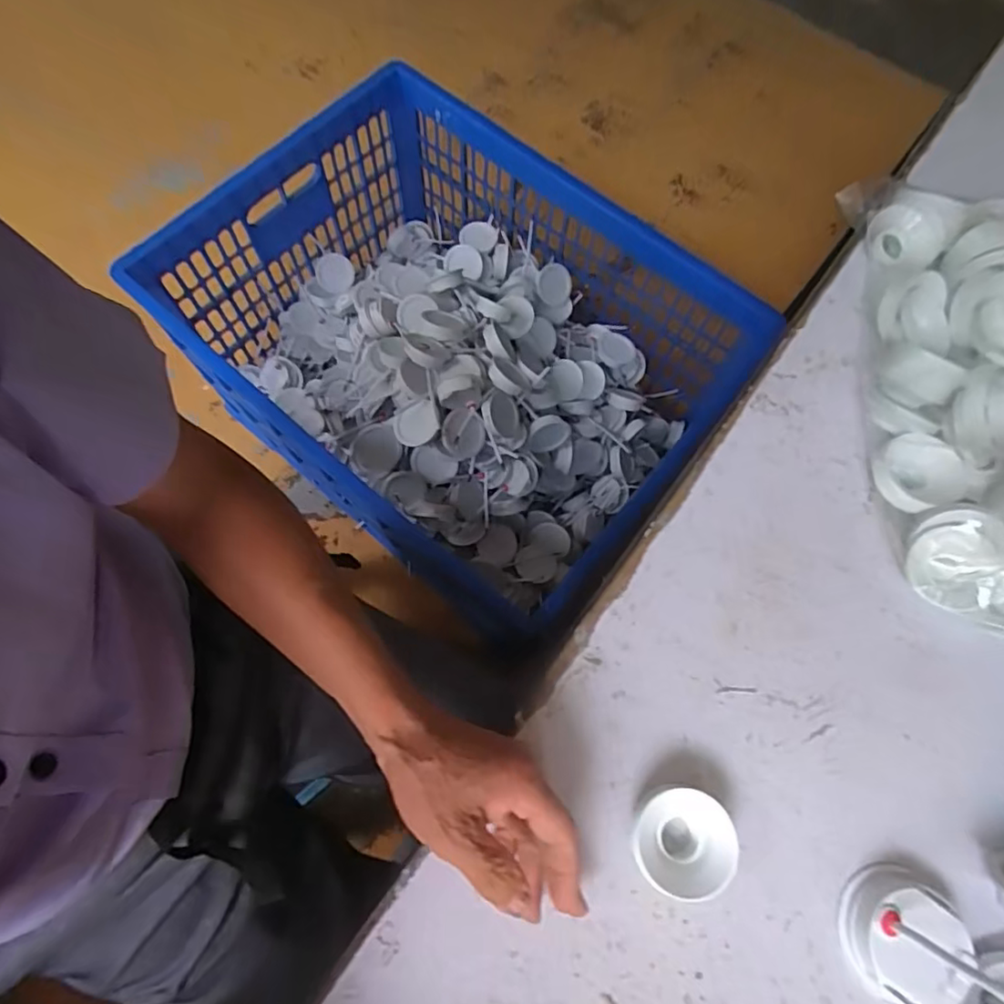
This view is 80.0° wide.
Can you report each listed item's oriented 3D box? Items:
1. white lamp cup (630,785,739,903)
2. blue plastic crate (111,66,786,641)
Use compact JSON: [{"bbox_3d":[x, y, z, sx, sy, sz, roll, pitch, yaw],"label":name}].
[{"bbox_3d":[0.103,0.198,0.354,0.057,0.032,0.055,1,71,-2],"label":"white lamp cup"},{"bbox_3d":[-0.084,-0.260,1.049,0.791,0.326,0.626,39,74,10],"label":"blue plastic crate"}]

